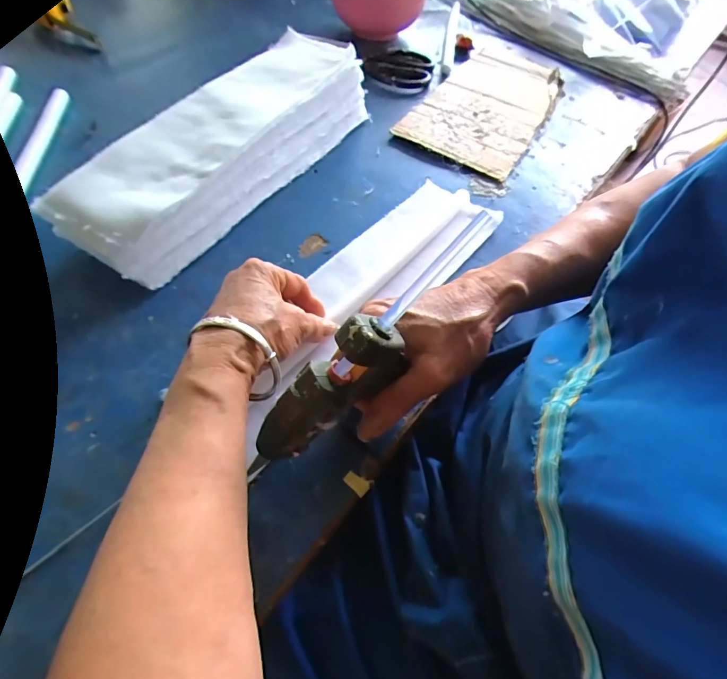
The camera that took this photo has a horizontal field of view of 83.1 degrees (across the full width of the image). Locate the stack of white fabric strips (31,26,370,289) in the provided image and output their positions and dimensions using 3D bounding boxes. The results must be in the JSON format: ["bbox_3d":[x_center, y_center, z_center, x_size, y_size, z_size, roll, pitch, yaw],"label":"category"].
[{"bbox_3d":[-0.134,-0.190,0.409,0.099,0.073,0.343,31,61,16],"label":"stack of white fabric strips"}]

